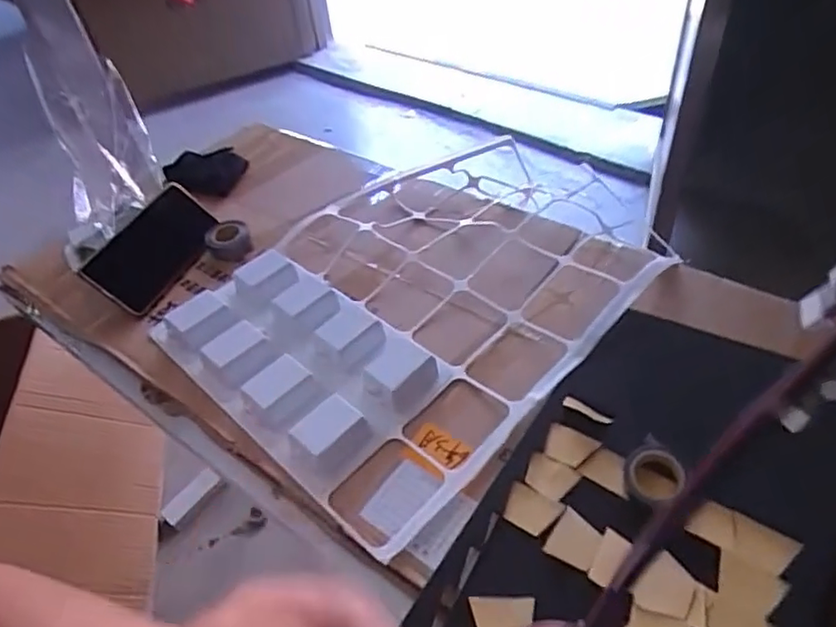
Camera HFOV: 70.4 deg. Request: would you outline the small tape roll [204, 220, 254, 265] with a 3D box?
[{"bbox_3d":[-0.219,-0.083,0.686,0.049,0.031,0.050,-4,45,4],"label":"small tape roll"}]

